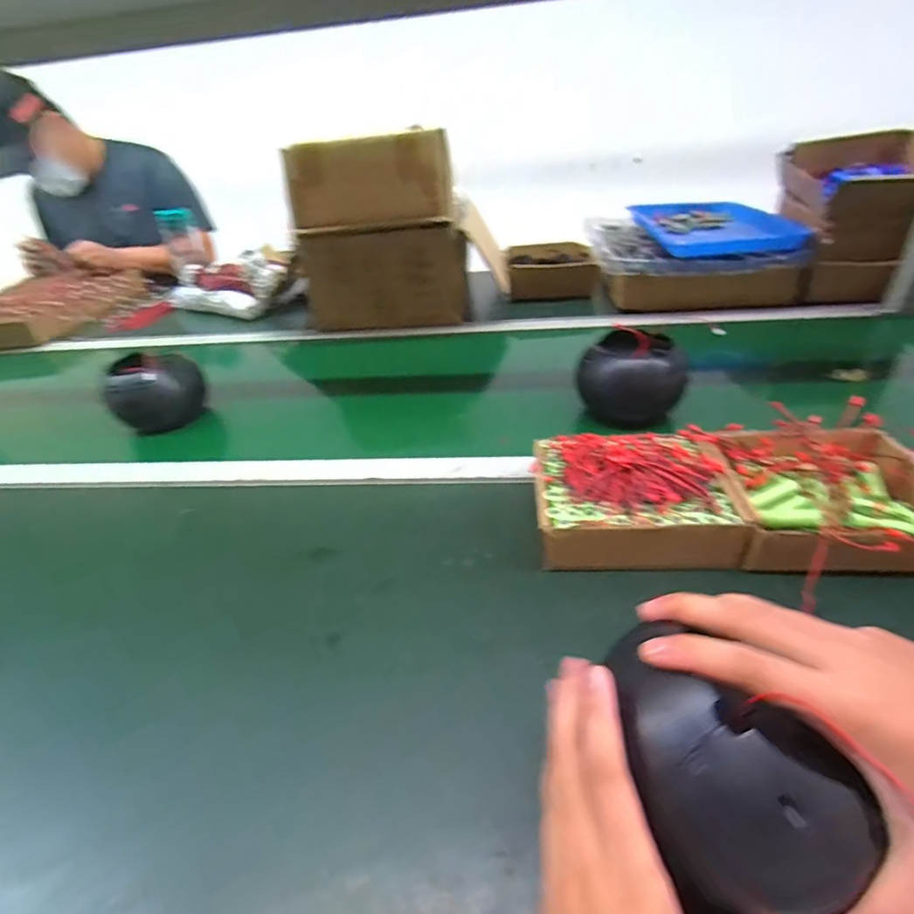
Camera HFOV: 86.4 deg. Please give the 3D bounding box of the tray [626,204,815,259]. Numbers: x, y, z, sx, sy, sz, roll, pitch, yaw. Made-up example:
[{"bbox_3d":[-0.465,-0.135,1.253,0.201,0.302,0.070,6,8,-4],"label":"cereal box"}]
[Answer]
[{"bbox_3d":[0.528,-0.486,1.024,0.282,0.055,0.324,2,40,6],"label":"tray"}]

